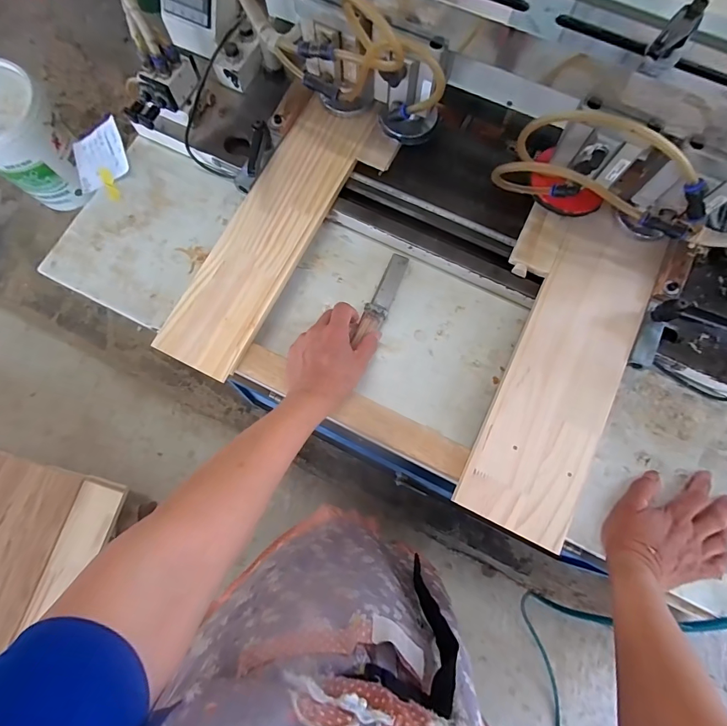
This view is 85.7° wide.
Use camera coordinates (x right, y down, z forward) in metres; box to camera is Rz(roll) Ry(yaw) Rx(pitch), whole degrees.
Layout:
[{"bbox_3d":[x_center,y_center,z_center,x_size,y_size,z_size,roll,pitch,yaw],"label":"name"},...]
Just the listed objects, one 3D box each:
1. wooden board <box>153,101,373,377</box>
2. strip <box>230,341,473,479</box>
[{"bbox_3d":[-0.116,-0.172,0.496,0.099,0.015,0.394,25,79,6],"label":"wooden board"},{"bbox_3d":[-0.014,0.053,0.454,0.285,0.027,0.040,26,79,6],"label":"strip"}]

